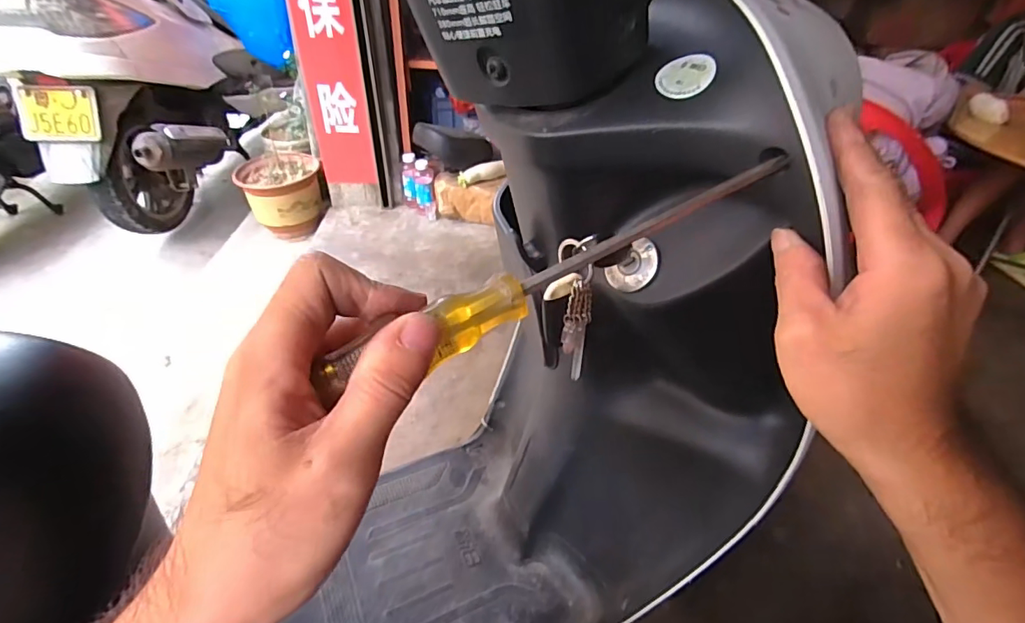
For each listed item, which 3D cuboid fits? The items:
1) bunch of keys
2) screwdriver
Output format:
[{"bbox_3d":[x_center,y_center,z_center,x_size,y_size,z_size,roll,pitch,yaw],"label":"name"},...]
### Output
[{"bbox_3d":[0.035,0.004,0.329,0.033,0.108,0.017,-4,41,-8],"label":"bunch of keys"},{"bbox_3d":[0.025,-0.019,0.217,0.222,0.019,0.019,-26,47,-12],"label":"screwdriver"}]

